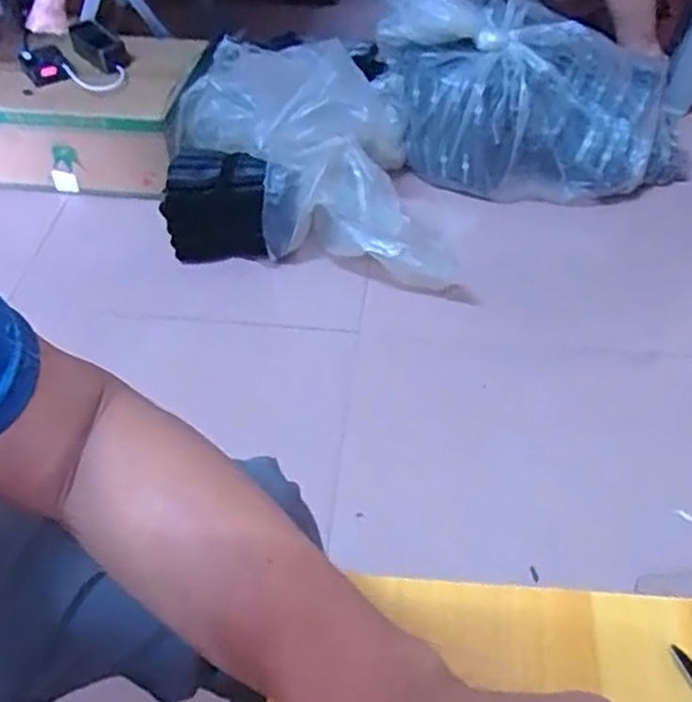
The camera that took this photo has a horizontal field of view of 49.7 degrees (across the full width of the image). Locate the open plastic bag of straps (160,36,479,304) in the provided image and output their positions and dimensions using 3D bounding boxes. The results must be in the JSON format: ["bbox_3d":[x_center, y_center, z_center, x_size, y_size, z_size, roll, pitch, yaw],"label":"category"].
[{"bbox_3d":[-0.073,-0.305,1.258,0.475,0.259,0.394,-5,49,-3],"label":"open plastic bag of straps"}]

